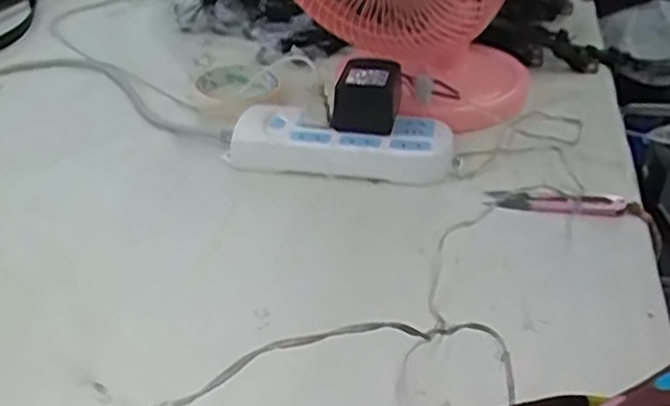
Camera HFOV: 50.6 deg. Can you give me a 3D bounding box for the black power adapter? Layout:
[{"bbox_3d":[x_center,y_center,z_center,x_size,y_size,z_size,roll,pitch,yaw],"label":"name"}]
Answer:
[{"bbox_3d":[0.028,-0.094,0.616,0.054,0.046,0.070,7,33,8],"label":"black power adapter"}]

